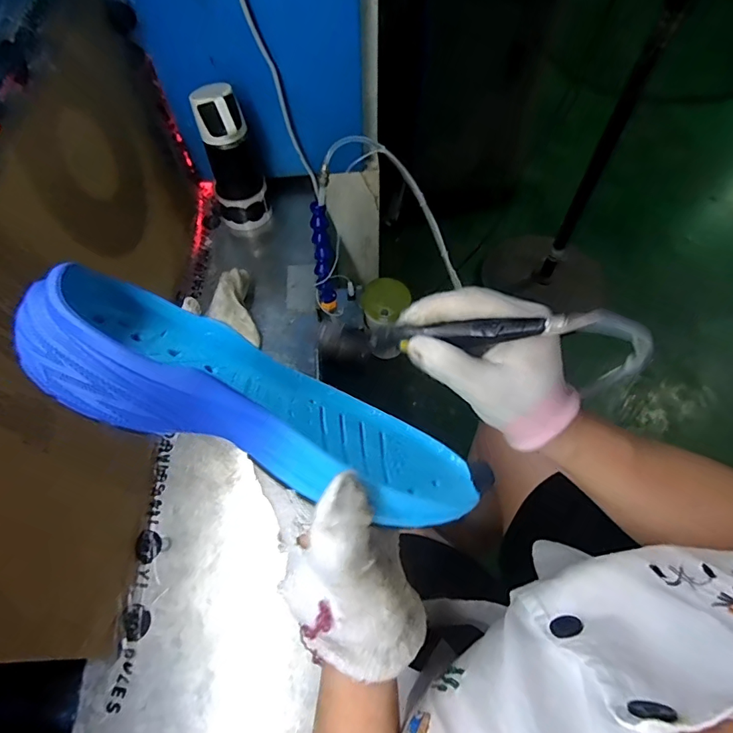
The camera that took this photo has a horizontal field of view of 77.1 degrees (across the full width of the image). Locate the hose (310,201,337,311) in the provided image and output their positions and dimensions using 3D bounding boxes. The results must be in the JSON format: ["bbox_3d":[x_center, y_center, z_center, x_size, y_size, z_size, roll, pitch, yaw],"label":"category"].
[{"bbox_3d":[-0.058,-0.145,0.624,0.025,0.152,0.031,-3,37,-1],"label":"hose"}]

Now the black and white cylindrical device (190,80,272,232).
[{"bbox_3d":[-0.199,-0.302,0.678,0.078,0.212,0.087,-17,62,-8],"label":"black and white cylindrical device"}]

